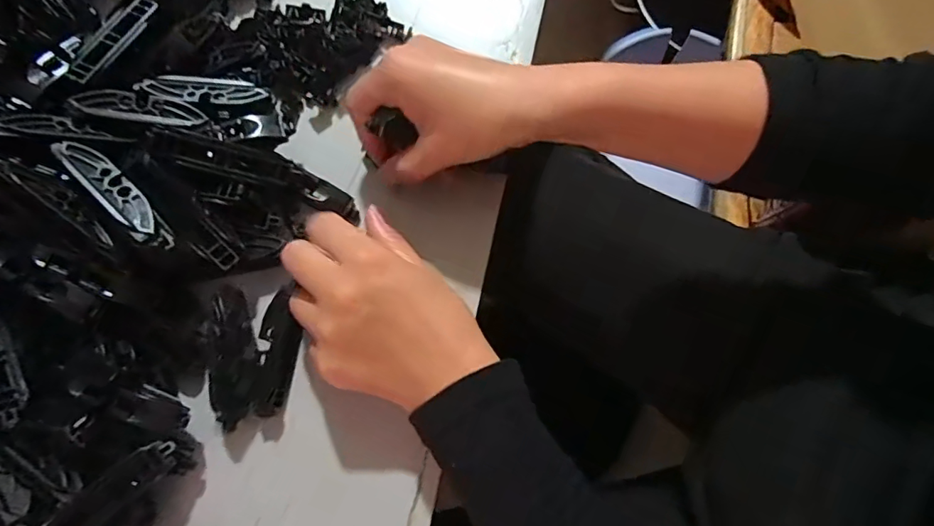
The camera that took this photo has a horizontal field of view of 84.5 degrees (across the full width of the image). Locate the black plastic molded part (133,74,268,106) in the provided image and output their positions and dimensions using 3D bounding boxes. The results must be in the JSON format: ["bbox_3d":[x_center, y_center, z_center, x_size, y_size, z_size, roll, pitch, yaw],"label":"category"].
[{"bbox_3d":[-0.167,-0.109,0.323,0.073,0.008,0.020,2,79,-13],"label":"black plastic molded part"}]

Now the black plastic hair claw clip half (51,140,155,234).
[{"bbox_3d":[-0.186,-0.040,0.265,0.071,0.009,0.016,42,84,9],"label":"black plastic hair claw clip half"}]

